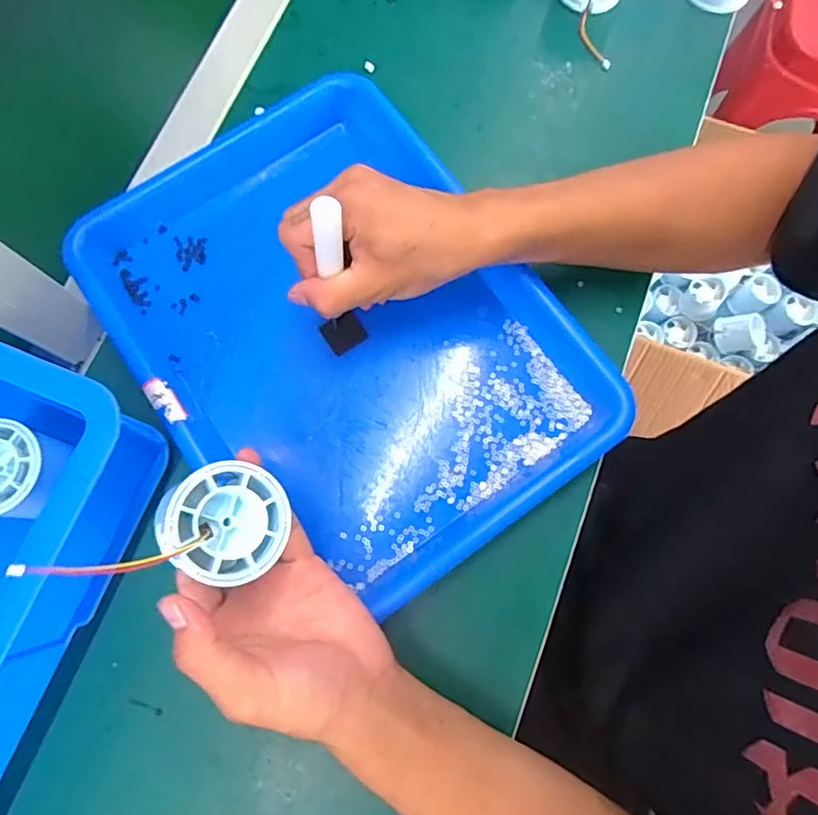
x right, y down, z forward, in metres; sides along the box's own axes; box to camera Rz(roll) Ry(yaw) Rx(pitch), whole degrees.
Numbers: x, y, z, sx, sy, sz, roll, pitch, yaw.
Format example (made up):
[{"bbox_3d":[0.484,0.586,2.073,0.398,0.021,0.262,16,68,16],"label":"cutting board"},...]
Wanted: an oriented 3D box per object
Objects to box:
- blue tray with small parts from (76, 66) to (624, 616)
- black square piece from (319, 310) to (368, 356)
[{"bbox_3d":[-0.049,-0.057,0.381,0.247,0.032,0.346,-36,78,-8],"label":"blue tray with small parts"},{"bbox_3d":[-0.044,-0.052,0.387,0.027,0.004,0.024,-34,98,-12],"label":"black square piece"}]

